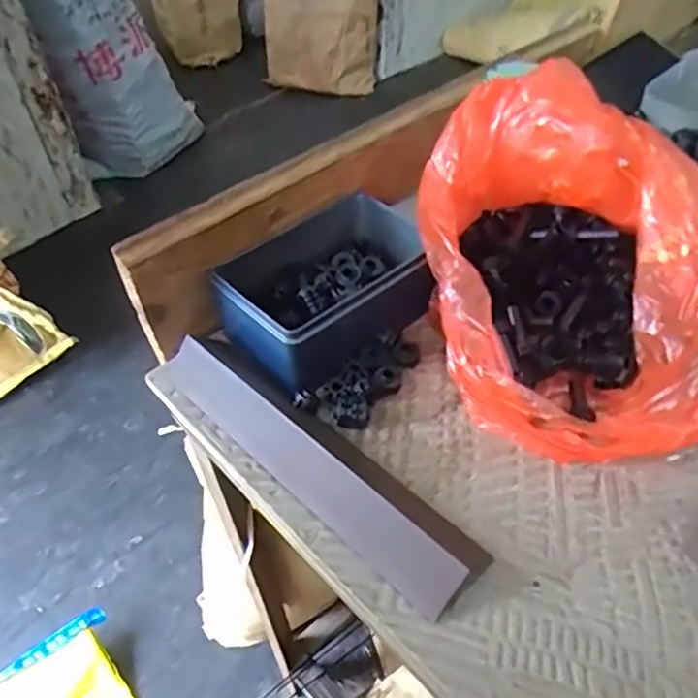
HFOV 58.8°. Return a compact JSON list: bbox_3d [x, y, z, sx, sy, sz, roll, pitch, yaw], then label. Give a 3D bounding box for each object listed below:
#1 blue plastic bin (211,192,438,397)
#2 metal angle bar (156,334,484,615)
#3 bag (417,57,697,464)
[{"bbox_3d":[-0.004,-0.050,0.448,0.178,0.051,0.115,-34,53,-26],"label":"blue plastic bin"},{"bbox_3d":[-0.028,0.060,0.381,0.245,0.025,0.049,35,57,31],"label":"metal angle bar"},{"bbox_3d":[0.152,-0.052,0.392,0.191,0.141,0.226,-6,46,-2],"label":"bag"}]

